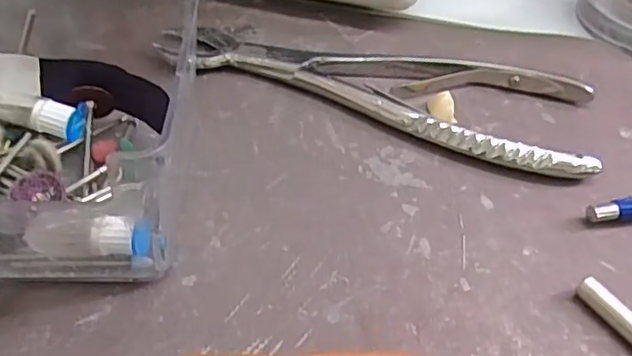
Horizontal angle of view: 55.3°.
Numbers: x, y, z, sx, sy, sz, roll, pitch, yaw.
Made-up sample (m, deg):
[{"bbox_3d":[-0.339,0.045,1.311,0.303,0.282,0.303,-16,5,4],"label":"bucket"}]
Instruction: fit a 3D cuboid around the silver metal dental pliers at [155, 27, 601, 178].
[{"bbox_3d":[0.019,-0.046,0.272,0.205,0.012,0.064,17,46,11],"label":"silver metal dental pliers"}]

